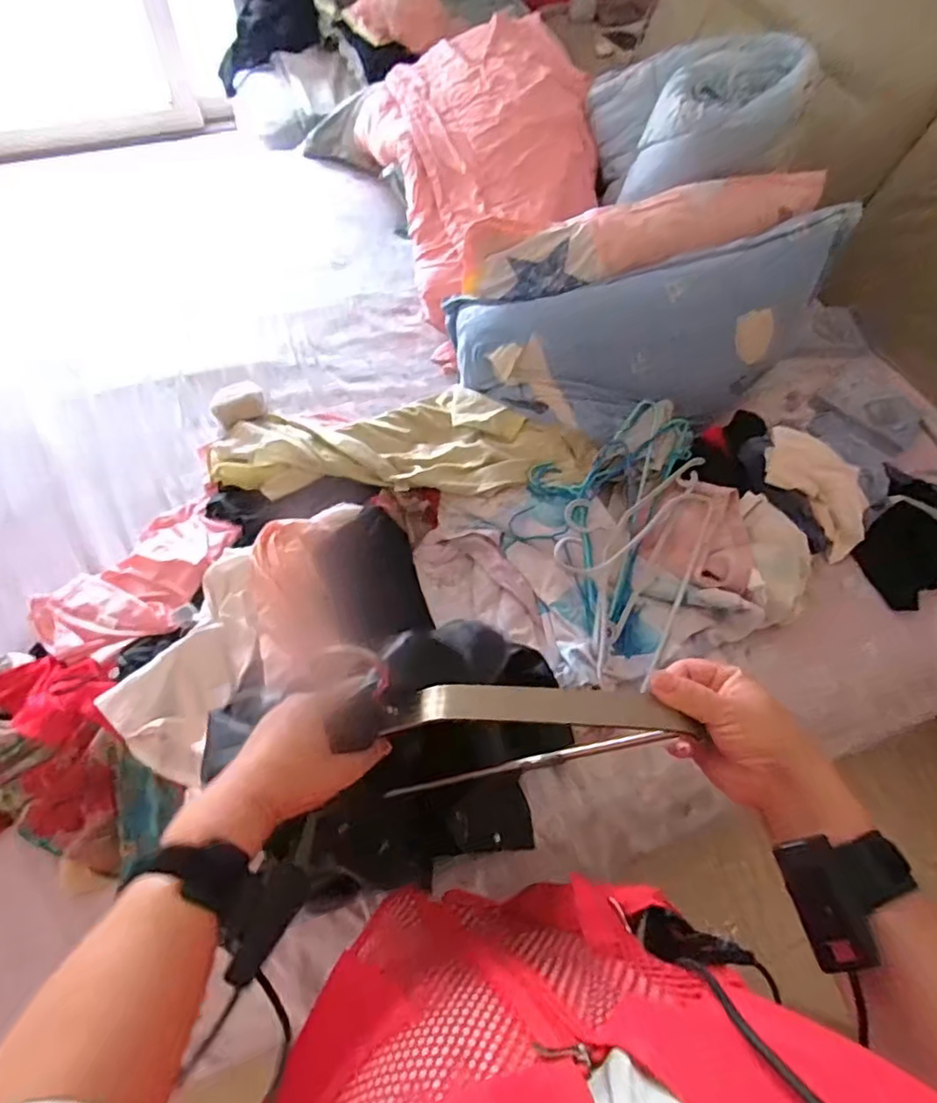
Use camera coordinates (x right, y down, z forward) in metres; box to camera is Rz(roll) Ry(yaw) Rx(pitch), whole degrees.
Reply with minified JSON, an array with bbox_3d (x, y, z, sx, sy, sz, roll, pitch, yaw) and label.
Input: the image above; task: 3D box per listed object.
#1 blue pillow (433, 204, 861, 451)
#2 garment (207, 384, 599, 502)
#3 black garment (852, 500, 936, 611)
[{"bbox_3d":[0.351,-0.403,1.210,0.731,0.297,0.174,-14,26,-2],"label":"blue pillow"},{"bbox_3d":[-0.117,-0.212,1.155,0.674,0.099,0.234,-1,61,-5],"label":"garment"},{"bbox_3d":[0.815,0.008,1.176,0.153,0.164,0.046,45,25,15],"label":"black garment"}]

